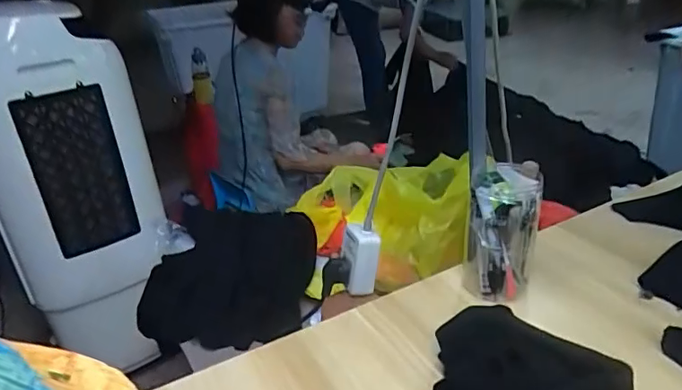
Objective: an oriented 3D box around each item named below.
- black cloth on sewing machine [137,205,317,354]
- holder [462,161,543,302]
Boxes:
[{"bbox_3d":[-0.203,0.151,0.959,0.299,0.031,0.262,4,66,11],"label":"black cloth on sewing machine"},{"bbox_3d":[0.199,0.045,0.638,0.081,0.150,0.079,5,28,16],"label":"holder"}]

